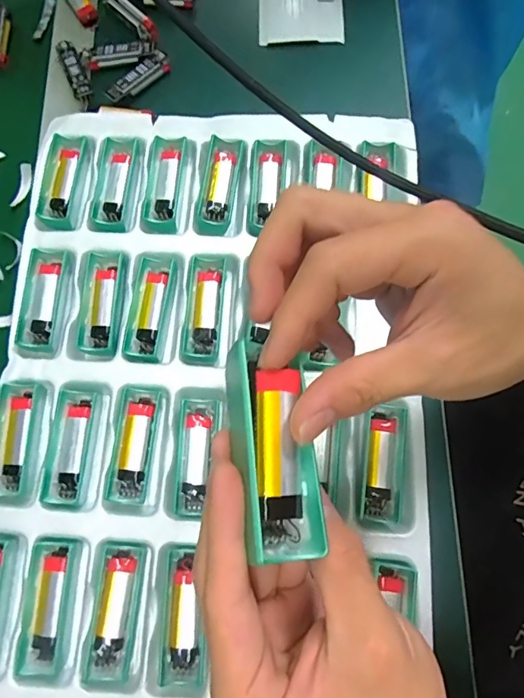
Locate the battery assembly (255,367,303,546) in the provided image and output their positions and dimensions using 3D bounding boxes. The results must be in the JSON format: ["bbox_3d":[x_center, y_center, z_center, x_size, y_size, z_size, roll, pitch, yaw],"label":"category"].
[{"bbox_3d":[0.006,0.038,0.168,0.016,0.009,0.061,-2,82,0],"label":"battery assembly"}]

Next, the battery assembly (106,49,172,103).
[{"bbox_3d":[-0.113,-0.248,0.428,0.066,0.013,0.020,-44,79,-10],"label":"battery assembly"}]

